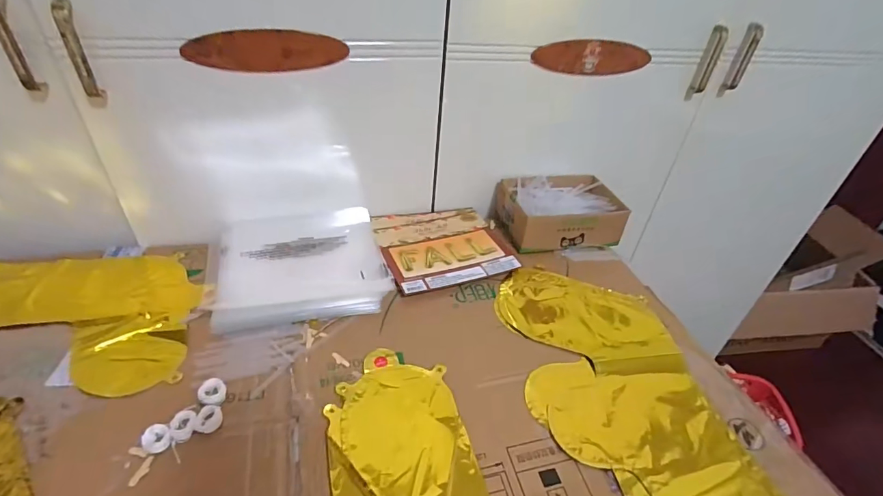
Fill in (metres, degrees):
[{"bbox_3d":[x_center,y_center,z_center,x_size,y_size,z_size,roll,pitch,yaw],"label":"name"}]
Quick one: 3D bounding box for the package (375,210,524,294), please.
[{"bbox_3d":[-0.001,-0.007,0.701,0.192,0.013,0.184,-11,41,-21],"label":"package"}]

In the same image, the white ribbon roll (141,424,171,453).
[{"bbox_3d":[-0.270,0.181,0.419,0.023,0.007,0.027,-28,49,-36],"label":"white ribbon roll"}]

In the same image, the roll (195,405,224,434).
[{"bbox_3d":[-0.232,0.170,0.440,0.023,0.005,0.028,-5,39,-14],"label":"roll"}]

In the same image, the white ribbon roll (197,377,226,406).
[{"bbox_3d":[-0.243,0.152,0.466,0.027,0.007,0.033,-4,39,-13],"label":"white ribbon roll"}]

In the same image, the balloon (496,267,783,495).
[{"bbox_3d":[0.212,0.175,0.494,0.210,0.018,0.440,-2,38,-11],"label":"balloon"}]

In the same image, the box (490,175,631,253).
[{"bbox_3d":[0.196,-0.063,0.749,0.191,0.070,0.143,-1,38,-9],"label":"box"}]

